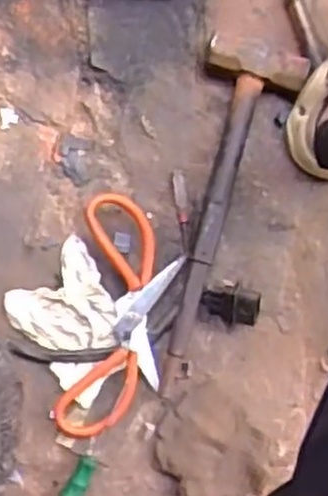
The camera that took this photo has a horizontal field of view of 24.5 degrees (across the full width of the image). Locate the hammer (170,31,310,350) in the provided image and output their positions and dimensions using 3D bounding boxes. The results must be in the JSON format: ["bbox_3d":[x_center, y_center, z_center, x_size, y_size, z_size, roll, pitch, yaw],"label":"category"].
[{"bbox_3d":[0.055,-0.047,0.719,0.093,0.034,0.297,16,82,-5],"label":"hammer"}]

